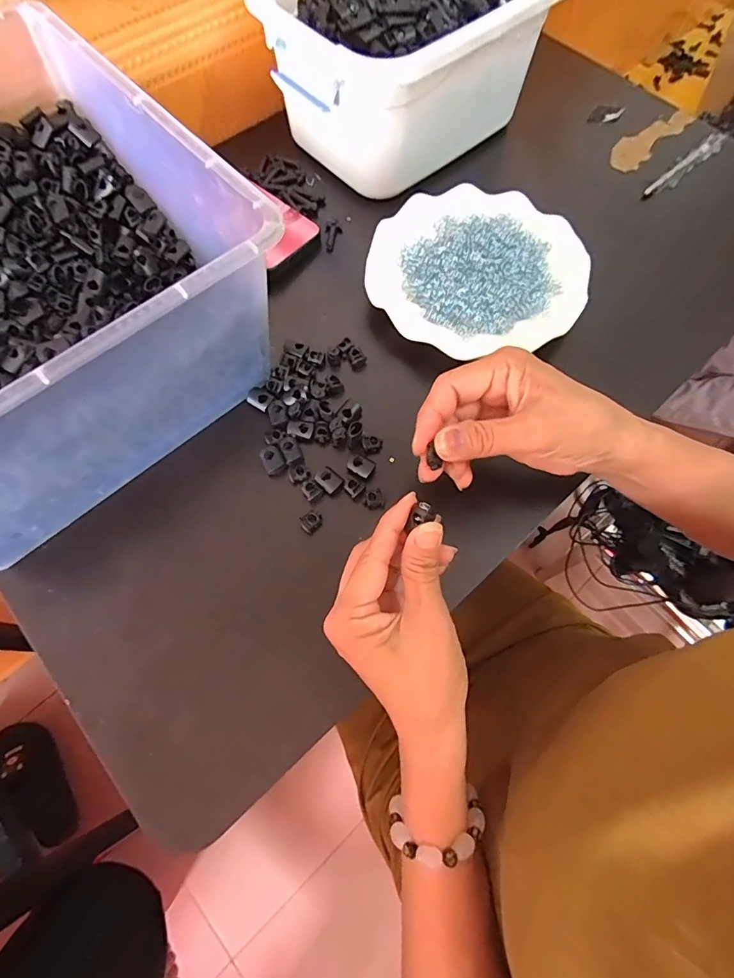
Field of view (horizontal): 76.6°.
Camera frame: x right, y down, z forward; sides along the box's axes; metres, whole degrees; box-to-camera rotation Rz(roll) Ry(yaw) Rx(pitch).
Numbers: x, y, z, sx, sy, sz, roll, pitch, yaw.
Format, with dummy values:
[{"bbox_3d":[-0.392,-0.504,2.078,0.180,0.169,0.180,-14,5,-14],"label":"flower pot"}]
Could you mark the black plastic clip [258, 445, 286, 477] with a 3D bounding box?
[{"bbox_3d":[-0.072,-0.022,0.352,0.016,0.010,0.021,-28,72,-11],"label":"black plastic clip"}]

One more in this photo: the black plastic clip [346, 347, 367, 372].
[{"bbox_3d":[-0.009,-0.108,0.388,0.012,0.014,0.013,-26,72,-10],"label":"black plastic clip"}]

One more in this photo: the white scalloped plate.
[{"bbox_3d":[0.092,-0.192,0.403,0.177,0.021,0.164,0,69,-1],"label":"white scalloped plate"}]

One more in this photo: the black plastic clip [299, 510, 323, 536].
[{"bbox_3d":[-0.040,0.023,0.334,0.013,0.005,0.016,43,74,14],"label":"black plastic clip"}]

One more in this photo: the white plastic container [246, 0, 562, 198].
[{"bbox_3d":[0.036,-0.404,0.433,0.237,0.114,0.183,-41,75,-15],"label":"white plastic container"}]

